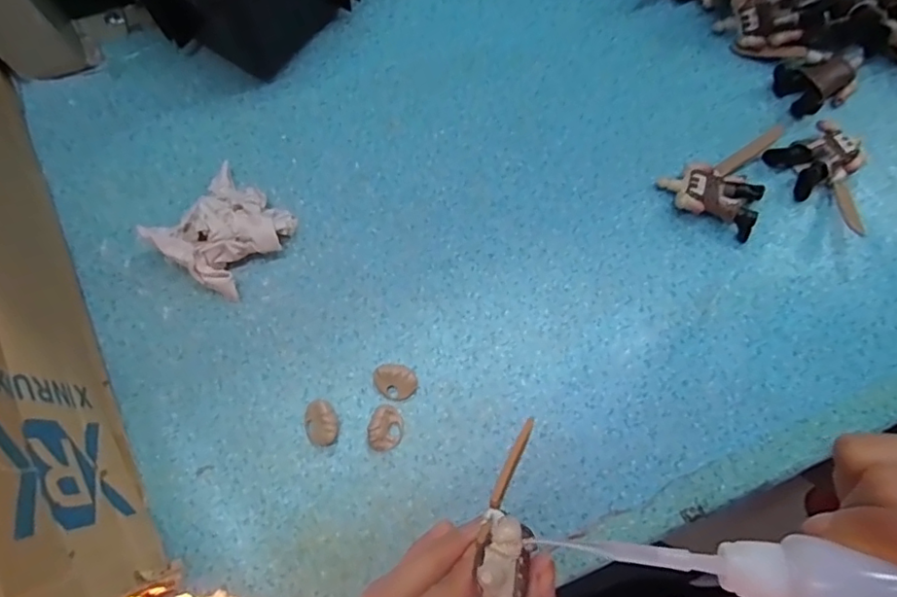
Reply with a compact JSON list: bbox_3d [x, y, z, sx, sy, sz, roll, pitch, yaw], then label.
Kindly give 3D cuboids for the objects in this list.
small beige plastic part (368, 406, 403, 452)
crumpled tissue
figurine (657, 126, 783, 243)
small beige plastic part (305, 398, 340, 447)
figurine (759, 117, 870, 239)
[{"bbox_3d":[-0.035,0.072,0.303,0.018,0.007,0.024,2,75,-1],"label":"small beige plastic part"},{"bbox_3d":[-0.128,-0.040,0.316,0.058,0.034,0.063,34,77,8],"label":"crumpled tissue"},{"bbox_3d":[0.178,-0.065,0.337,0.077,0.020,0.054,-21,77,-6],"label":"figurine"},{"bbox_3d":[-0.070,0.069,0.303,0.018,0.008,0.025,-20,76,-6],"label":"small beige plastic part"},{"bbox_3d":[0.235,-0.074,0.335,0.044,0.020,0.068,-28,77,-8],"label":"figurine"}]

